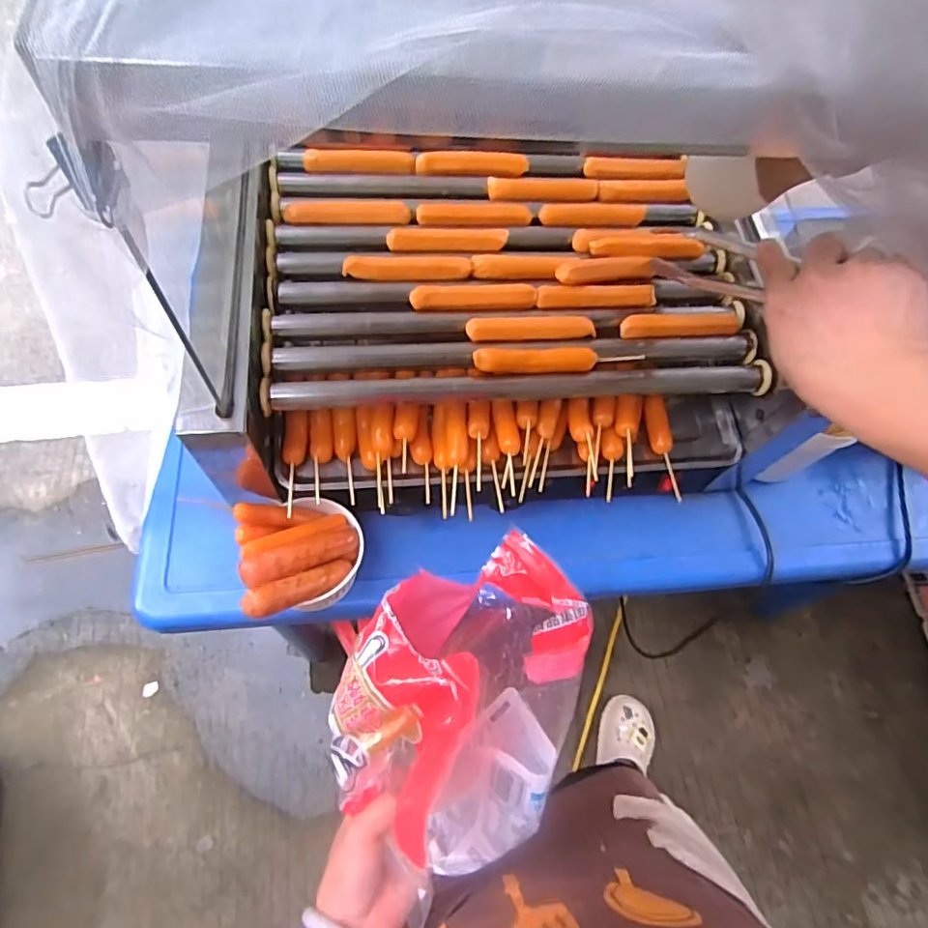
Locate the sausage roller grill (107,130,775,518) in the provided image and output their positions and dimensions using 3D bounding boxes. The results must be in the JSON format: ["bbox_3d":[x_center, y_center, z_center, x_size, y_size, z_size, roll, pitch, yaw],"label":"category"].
[{"bbox_3d":[0.031,-0.137,0.599,0.519,0.189,0.352,-1,66,-8],"label":"sausage roller grill"}]

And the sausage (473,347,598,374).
[{"bbox_3d":[0.064,-0.093,0.511,0.109,0.027,0.015,-3,66,-8],"label":"sausage"}]

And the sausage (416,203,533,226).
[{"bbox_3d":[0.011,-0.258,0.588,0.116,0.018,0.019,-2,66,-8],"label":"sausage"}]

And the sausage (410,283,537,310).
[{"bbox_3d":[0.010,-0.159,0.538,0.117,0.024,0.020,-2,66,-8],"label":"sausage"}]

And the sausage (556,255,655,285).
[{"bbox_3d":[0.139,-0.190,0.553,0.100,0.019,0.021,-10,68,-16],"label":"sausage"}]

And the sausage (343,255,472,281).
[{"bbox_3d":[-0.054,-0.190,0.545,0.119,0.018,0.021,-1,66,-8],"label":"sausage"}]

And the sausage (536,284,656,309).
[{"bbox_3d":[0.129,-0.161,0.548,0.116,0.019,0.020,-3,66,-8],"label":"sausage"}]

